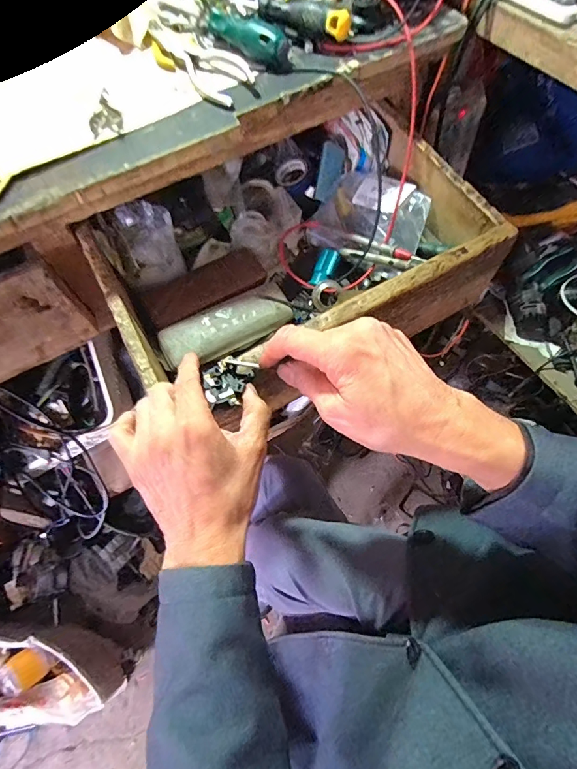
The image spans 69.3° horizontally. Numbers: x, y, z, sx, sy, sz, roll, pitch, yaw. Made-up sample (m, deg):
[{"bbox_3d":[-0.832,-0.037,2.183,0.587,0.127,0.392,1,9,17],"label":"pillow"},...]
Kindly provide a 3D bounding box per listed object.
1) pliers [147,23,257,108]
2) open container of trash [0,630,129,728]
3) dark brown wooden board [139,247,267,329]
[{"bbox_3d":[-0.081,-0.330,0.417,0.060,0.020,0.152,-30,66,-11],"label":"pliers"},{"bbox_3d":[-0.524,0.565,0.839,0.407,0.174,0.200,-10,64,-2],"label":"open container of trash"},{"bbox_3d":[-0.097,-0.115,0.489,0.144,0.019,0.052,-32,67,-12],"label":"dark brown wooden board"}]

